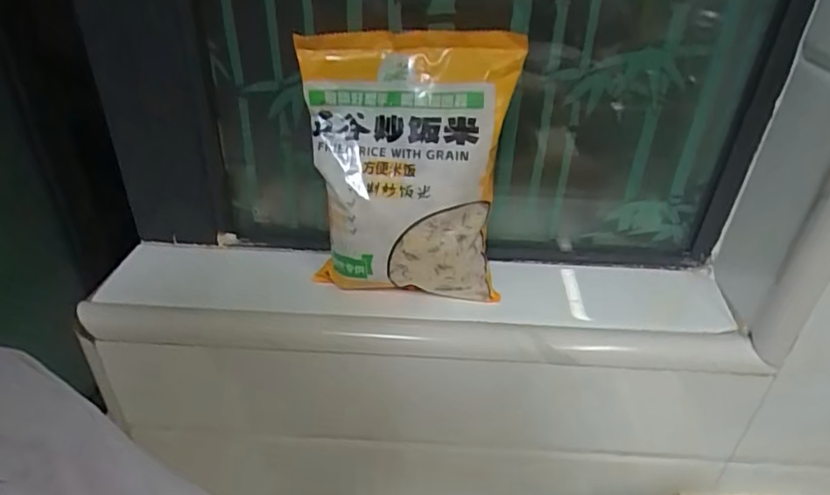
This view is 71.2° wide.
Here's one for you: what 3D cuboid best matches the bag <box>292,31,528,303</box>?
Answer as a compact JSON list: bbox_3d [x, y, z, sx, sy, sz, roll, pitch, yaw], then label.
[{"bbox_3d":[-0.006,-0.047,0.409,0.136,0.190,0.066,1,34,-2],"label":"bag"}]

